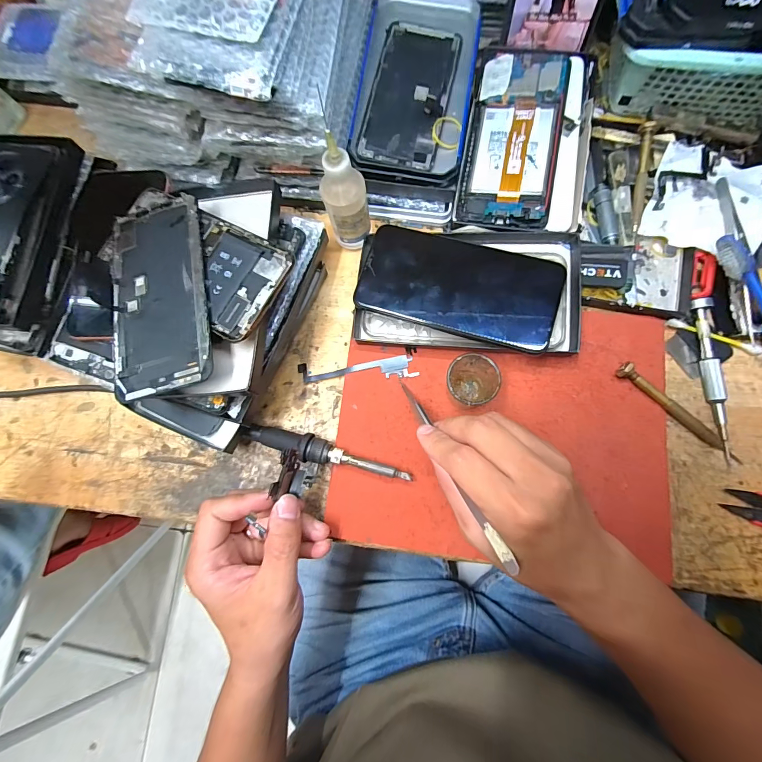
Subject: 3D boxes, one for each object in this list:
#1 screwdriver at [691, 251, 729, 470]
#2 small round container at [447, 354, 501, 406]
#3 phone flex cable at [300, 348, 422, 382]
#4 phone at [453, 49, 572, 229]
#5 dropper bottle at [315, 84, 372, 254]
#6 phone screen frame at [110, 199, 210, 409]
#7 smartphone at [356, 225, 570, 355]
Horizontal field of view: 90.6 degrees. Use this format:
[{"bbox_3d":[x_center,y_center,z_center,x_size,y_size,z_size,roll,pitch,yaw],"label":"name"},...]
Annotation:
[{"bbox_3d":[0.259,-0.023,0.293,0.019,0.011,0.163,-4,79,4],"label":"screwdriver"},{"bbox_3d":[0.068,0.001,0.285,0.038,0.047,0.036,-1,79,4],"label":"small round container"},{"bbox_3d":[-0.020,-0.010,0.319,0.101,0.008,0.024,-7,79,3],"label":"phone flex cable"},{"bbox_3d":[0.111,-0.206,0.318,0.075,0.013,0.158,10,80,6],"label":"phone"},{"bbox_3d":[-0.028,-0.143,0.287,0.033,0.121,0.029,-12,78,2],"label":"dropper bottle"},{"bbox_3d":[-0.161,-0.064,0.272,0.071,0.005,0.151,-14,74,5],"label":"phone screen frame"},{"bbox_3d":[0.060,-0.075,0.295,0.153,0.006,0.074,17,84,9],"label":"smartphone"}]

